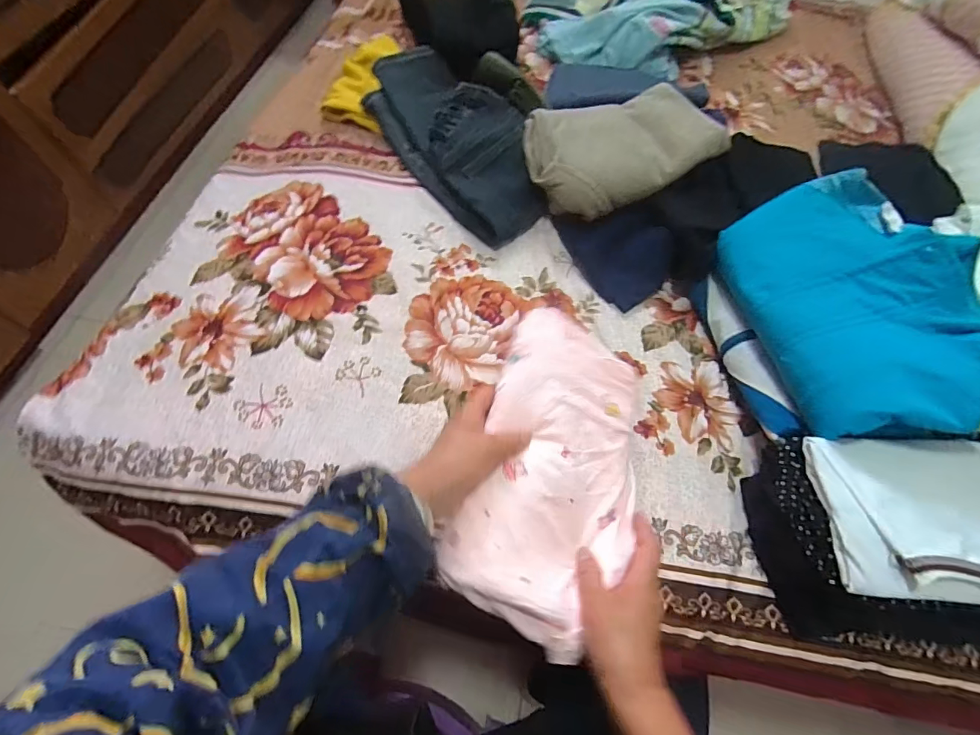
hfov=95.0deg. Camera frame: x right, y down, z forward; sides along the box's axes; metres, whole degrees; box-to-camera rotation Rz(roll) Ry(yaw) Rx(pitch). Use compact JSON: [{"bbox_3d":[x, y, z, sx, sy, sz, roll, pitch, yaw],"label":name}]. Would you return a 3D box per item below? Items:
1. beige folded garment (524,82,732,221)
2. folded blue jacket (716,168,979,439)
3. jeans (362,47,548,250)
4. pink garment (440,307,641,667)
[{"bbox_3d":[0.182,-0.315,0.668,0.251,0.103,0.165,-23,68,-15],"label":"beige folded garment"},{"bbox_3d":[0.416,-0.073,0.501,0.231,0.079,0.317,-18,59,17],"label":"folded blue jacket"},{"bbox_3d":[-0.054,-0.362,0.702,0.170,0.074,0.384,-32,71,-19],"label":"jeans"},{"bbox_3d":[0.070,0.088,0.426,0.163,0.017,0.296,26,61,-12],"label":"pink garment"}]

